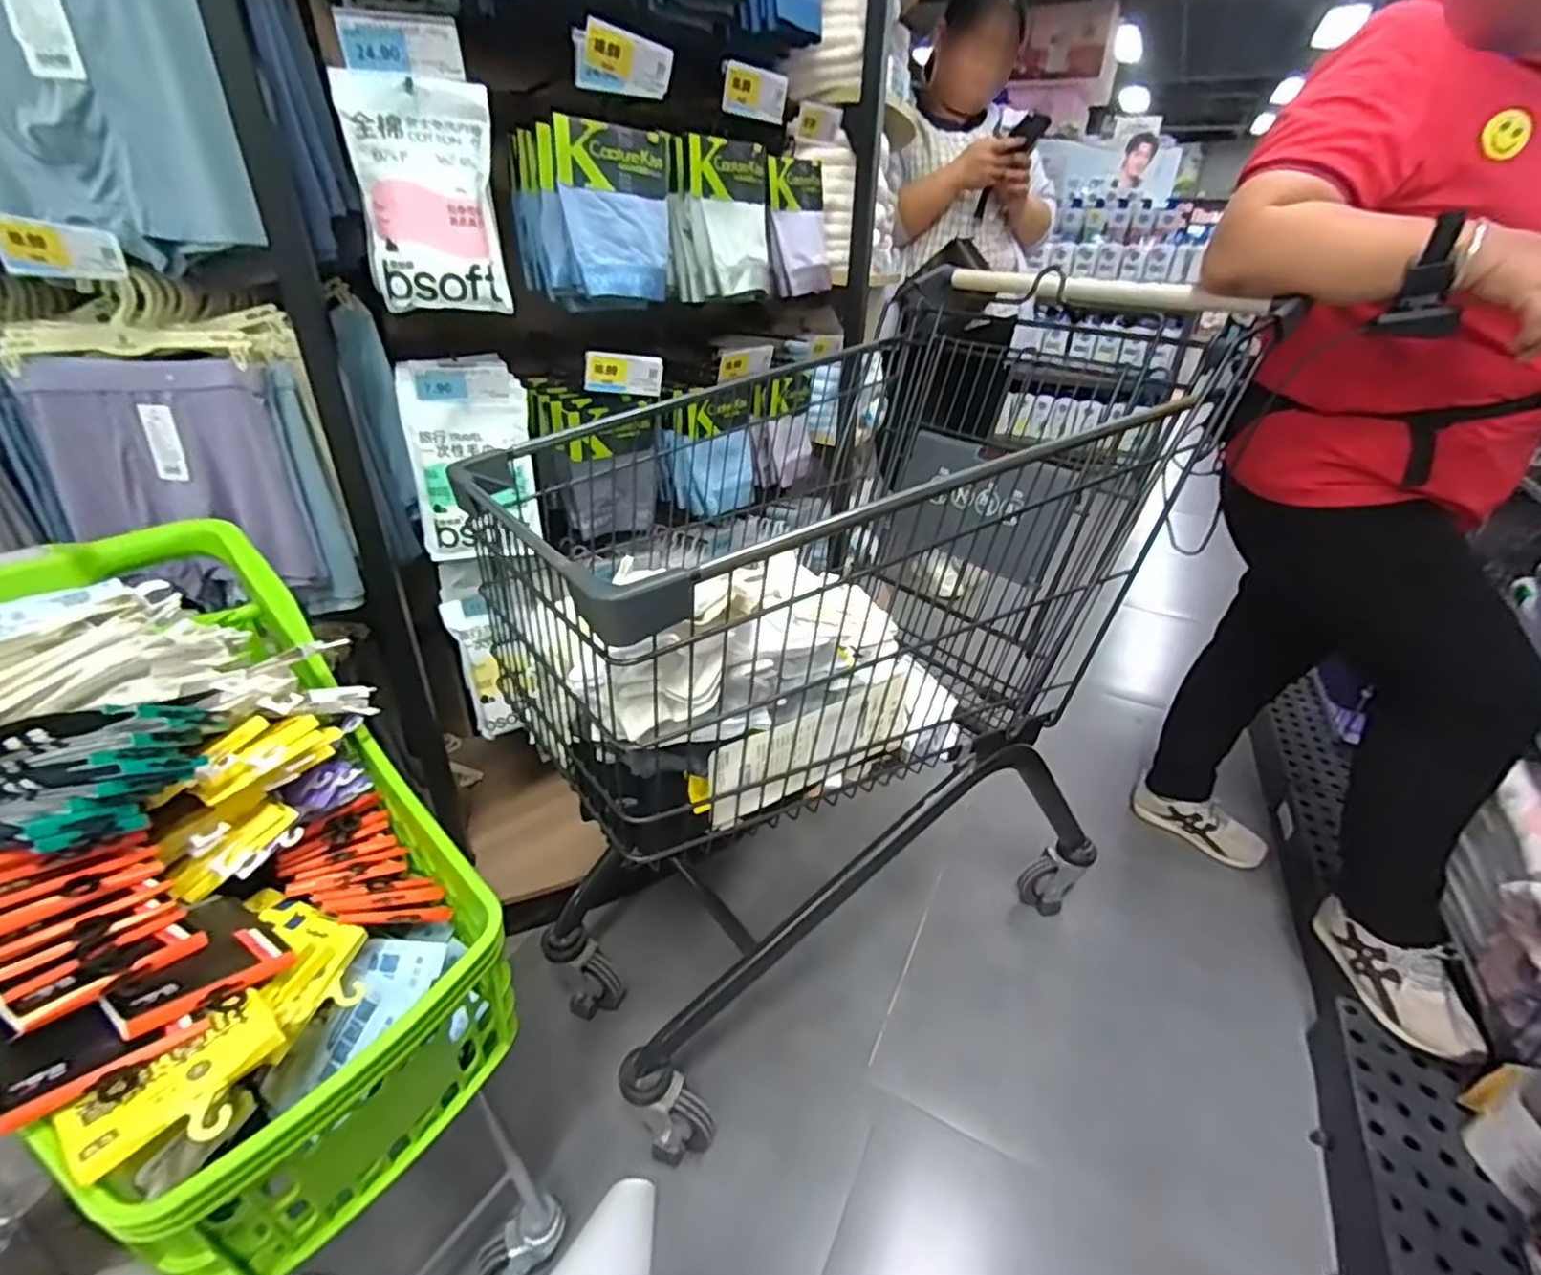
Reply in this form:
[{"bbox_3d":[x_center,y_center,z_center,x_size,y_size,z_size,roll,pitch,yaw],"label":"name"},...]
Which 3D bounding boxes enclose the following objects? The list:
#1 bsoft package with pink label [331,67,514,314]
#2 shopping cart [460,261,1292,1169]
[{"bbox_3d":[-0.368,-0.476,0.737,0.136,0.206,0.052,-9,32,-19],"label":"bsoft package with pink label"},{"bbox_3d":[0.103,0.042,0.931,0.826,0.914,0.471,-20,37,-34],"label":"shopping cart"}]

